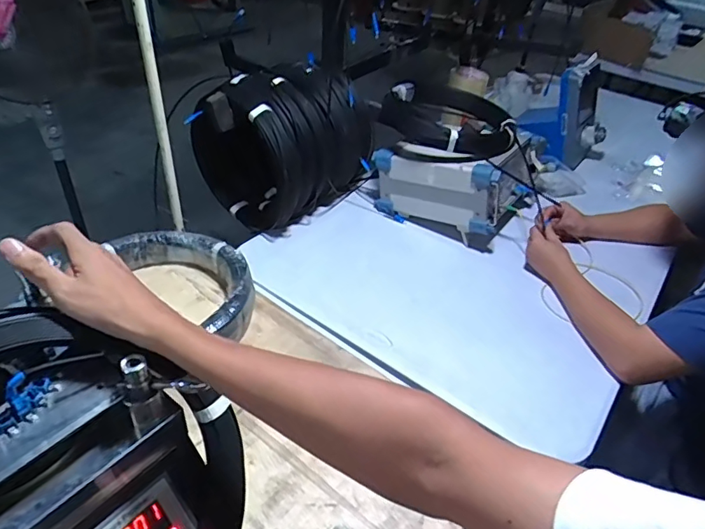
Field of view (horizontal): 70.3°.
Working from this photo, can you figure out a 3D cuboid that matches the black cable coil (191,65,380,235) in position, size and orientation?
[{"bbox_3d":[-0.158,-0.271,1.137,0.312,0.295,0.367,21,41,19],"label":"black cable coil"}]

